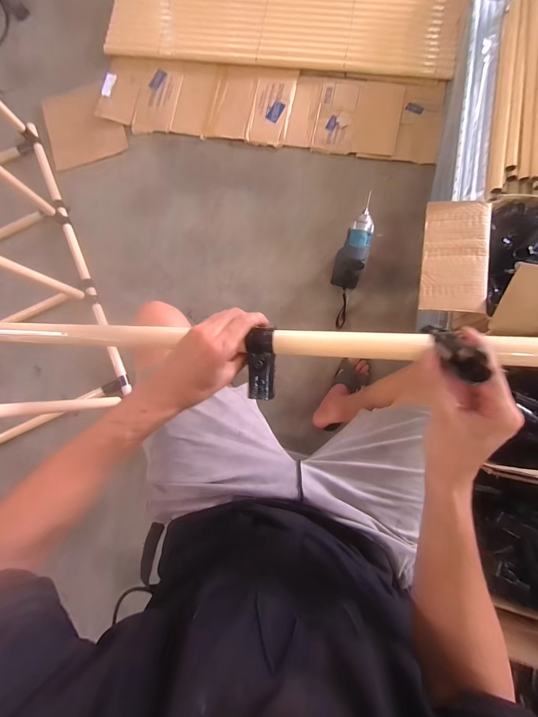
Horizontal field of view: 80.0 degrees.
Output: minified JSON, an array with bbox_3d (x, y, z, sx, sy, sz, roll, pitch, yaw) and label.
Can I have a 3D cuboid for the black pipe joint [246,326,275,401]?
[{"bbox_3d":[-0.009,0.006,0.368,0.030,0.024,0.082,0,93,4],"label":"black pipe joint"}]

